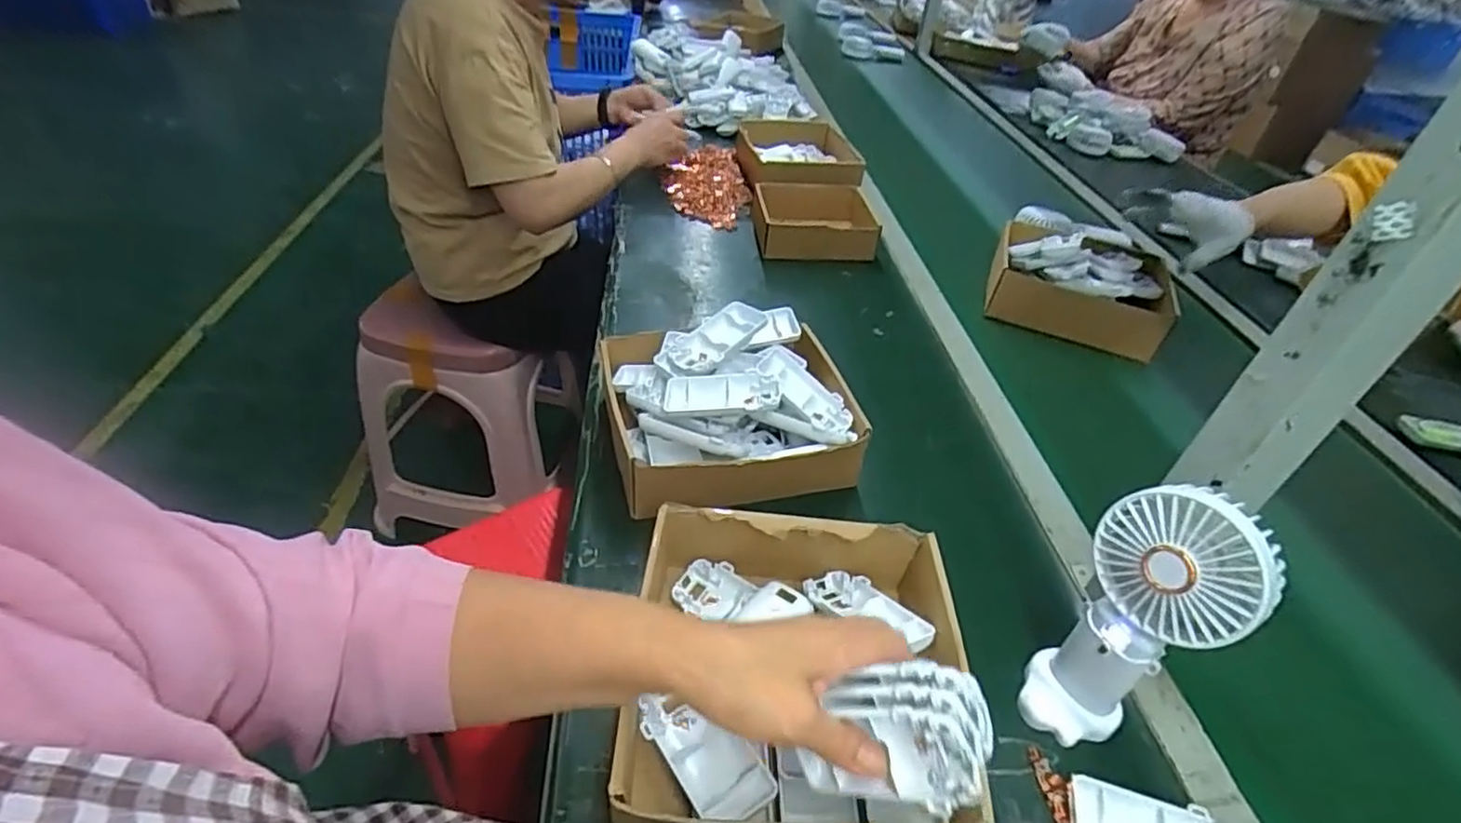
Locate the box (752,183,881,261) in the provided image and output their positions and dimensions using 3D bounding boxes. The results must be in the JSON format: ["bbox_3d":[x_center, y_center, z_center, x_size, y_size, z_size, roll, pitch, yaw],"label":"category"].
[{"bbox_3d":[0.125,-0.276,0.973,0.174,0.052,0.139,4,39,-3],"label":"box"}]

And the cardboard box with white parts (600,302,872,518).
[{"bbox_3d":[0.001,-0.005,0.612,0.211,0.100,0.201,-5,41,-15],"label":"cardboard box with white parts"}]

